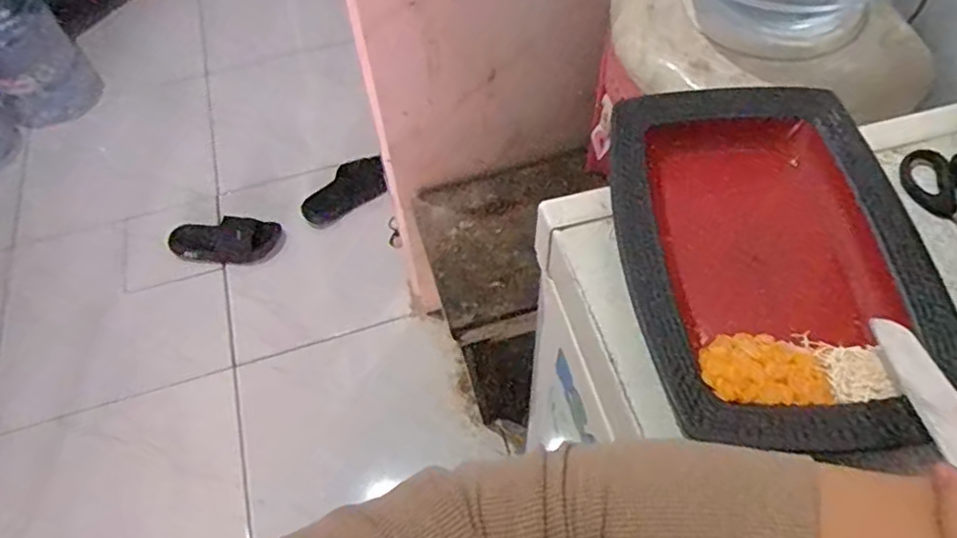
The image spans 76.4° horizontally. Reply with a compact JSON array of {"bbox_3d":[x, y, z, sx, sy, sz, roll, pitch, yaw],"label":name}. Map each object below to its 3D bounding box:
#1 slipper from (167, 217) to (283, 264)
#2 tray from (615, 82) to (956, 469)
[{"bbox_3d":[-0.587,-0.063,1.431,0.259,0.067,0.097,-1,58,2],"label":"slipper"},{"bbox_3d":[0.175,-0.009,0.364,0.173,0.042,0.250,-3,58,1],"label":"tray"}]

